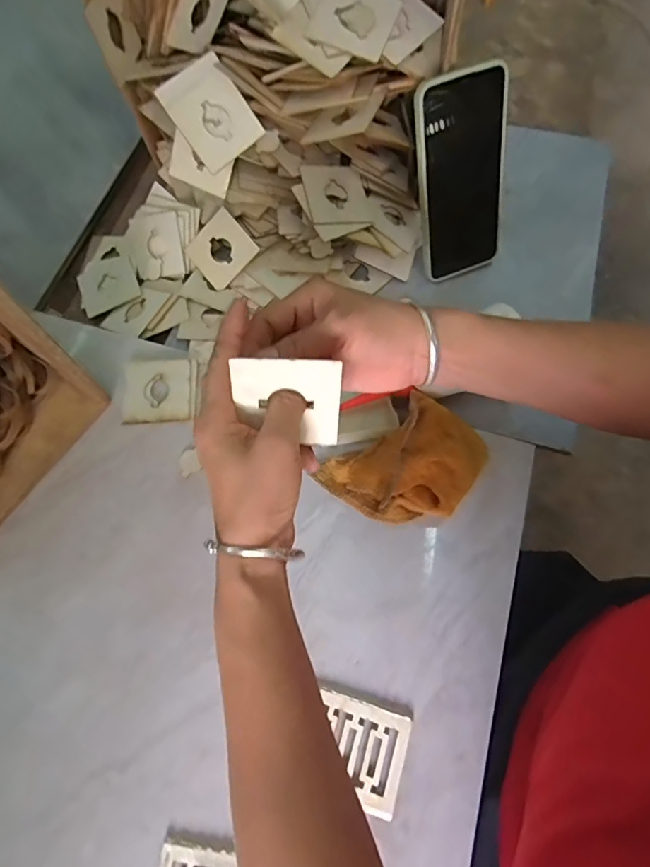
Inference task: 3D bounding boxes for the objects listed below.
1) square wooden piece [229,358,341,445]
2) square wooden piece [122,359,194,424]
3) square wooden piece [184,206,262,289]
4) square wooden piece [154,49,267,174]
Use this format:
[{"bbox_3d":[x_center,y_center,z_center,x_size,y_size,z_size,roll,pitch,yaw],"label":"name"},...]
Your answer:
[{"bbox_3d":[-0.022,-0.017,0.282,0.060,0.059,0.004,3,42,-1],"label":"square wooden piece"},{"bbox_3d":[-0.157,-0.040,0.451,0.065,0.005,0.063,-3,70,-2],"label":"square wooden piece"},{"bbox_3d":[-0.107,-0.191,0.497,0.062,0.005,0.061,-45,84,15],"label":"square wooden piece"},{"bbox_3d":[-0.099,-0.281,0.421,0.061,0.005,0.073,-39,115,0],"label":"square wooden piece"}]

